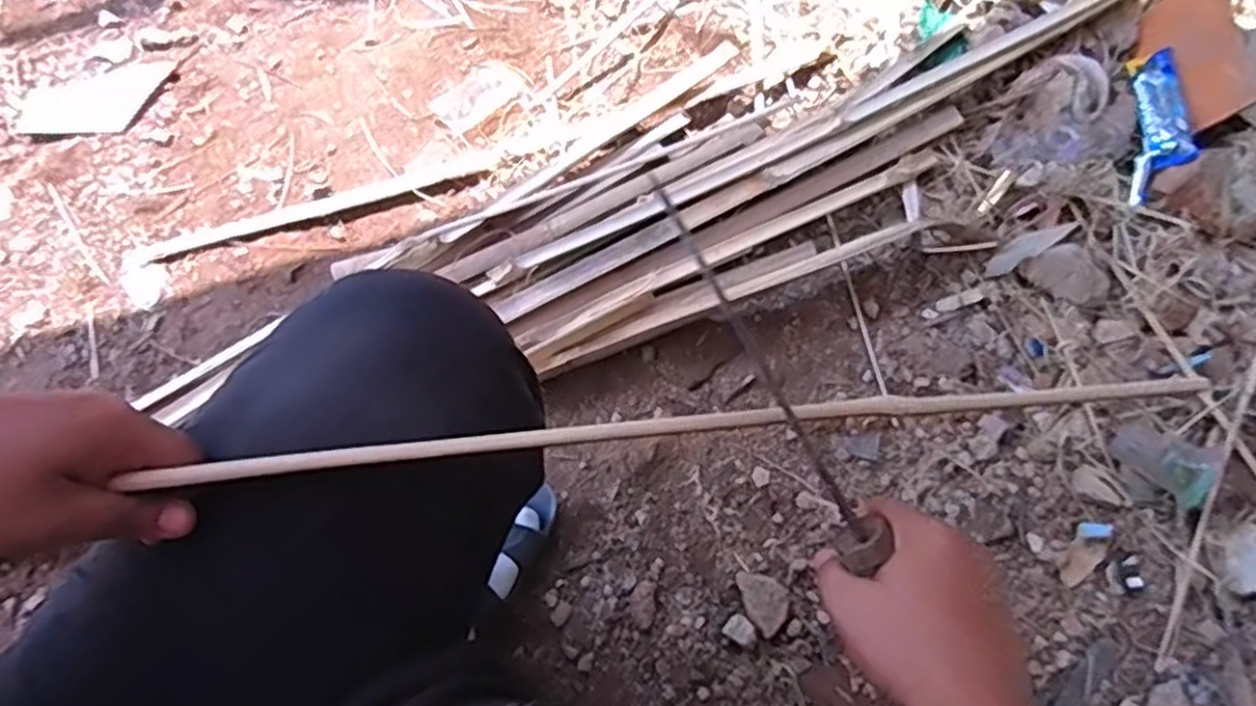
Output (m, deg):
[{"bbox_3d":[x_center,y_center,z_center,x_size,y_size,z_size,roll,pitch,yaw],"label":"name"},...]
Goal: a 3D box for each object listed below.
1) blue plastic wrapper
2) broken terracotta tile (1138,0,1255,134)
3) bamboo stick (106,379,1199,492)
[{"bbox_3d":[0.622,-0.273,0.898,0.051,0.039,0.208,9,67,4],"label":"blue plastic wrapper"},{"bbox_3d":[0.675,-0.361,0.912,0.092,0.014,0.223,-16,56,40],"label":"broken terracotta tile"},{"bbox_3d":[0.052,0.038,0.415,0.572,0.014,0.015,-4,70,-9],"label":"bamboo stick"}]

